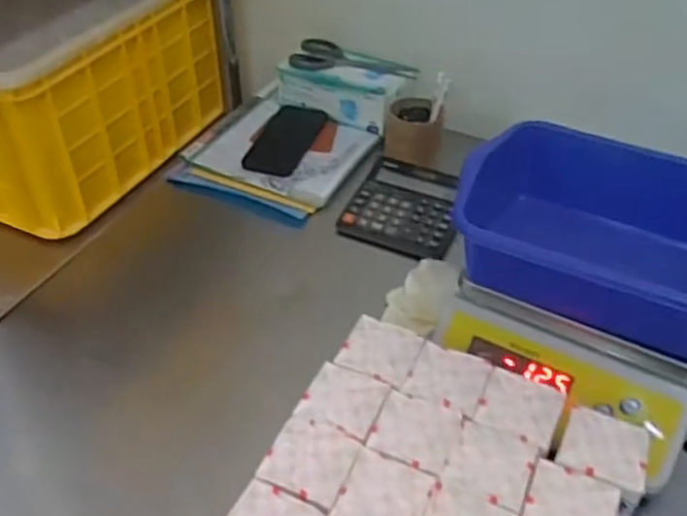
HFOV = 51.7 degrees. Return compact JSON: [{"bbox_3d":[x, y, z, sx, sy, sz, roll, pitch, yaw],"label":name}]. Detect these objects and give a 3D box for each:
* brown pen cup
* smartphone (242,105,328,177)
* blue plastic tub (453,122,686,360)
[{"bbox_3d":[0.104,-0.187,1.043,0.090,0.071,0.078,7,42,6],"label":"brown pen cup"},{"bbox_3d":[-0.088,-0.183,1.081,0.080,0.012,0.166,14,44,13],"label":"smartphone"},{"bbox_3d":[0.263,-0.025,0.707,0.289,0.102,0.175,22,46,20],"label":"blue plastic tub"}]

